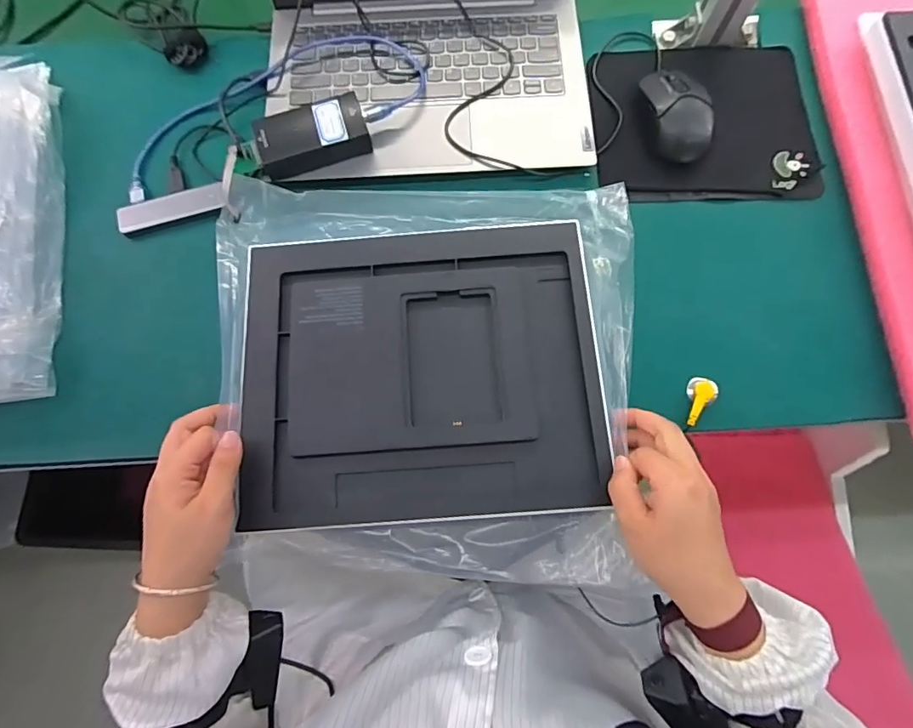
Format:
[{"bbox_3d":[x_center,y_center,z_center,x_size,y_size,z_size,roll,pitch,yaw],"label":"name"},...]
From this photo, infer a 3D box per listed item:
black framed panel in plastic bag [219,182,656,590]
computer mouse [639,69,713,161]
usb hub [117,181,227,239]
[{"bbox_3d":[-0.030,-0.001,0.423,0.360,0.042,0.330,2,76,2],"label":"black framed panel in plastic bag"},{"bbox_3d":[0.215,-0.245,0.476,0.051,0.035,0.098,-17,76,-3],"label":"computer mouse"},{"bbox_3d":[-0.283,-0.155,0.488,0.100,0.017,0.028,-26,77,-19],"label":"usb hub"}]

